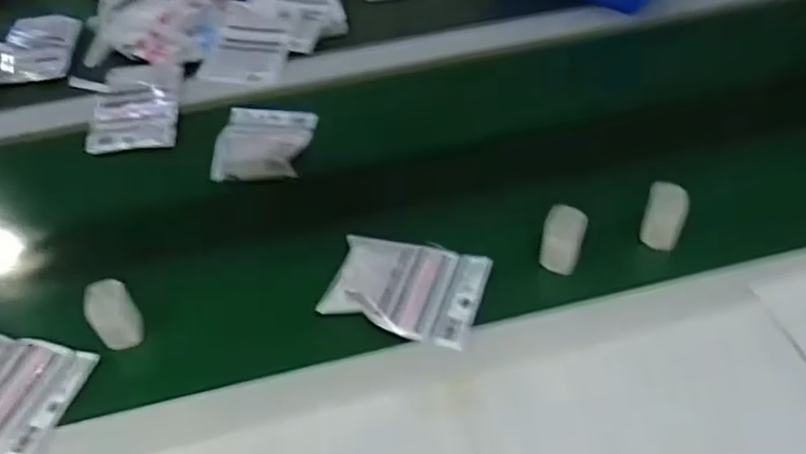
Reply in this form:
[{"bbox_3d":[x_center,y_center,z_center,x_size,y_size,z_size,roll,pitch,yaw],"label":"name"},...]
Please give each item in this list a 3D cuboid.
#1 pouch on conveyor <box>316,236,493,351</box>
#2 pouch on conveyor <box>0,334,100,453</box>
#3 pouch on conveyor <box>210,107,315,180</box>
[{"bbox_3d":[0.004,0.052,0.590,0.131,0.014,0.097,13,50,16],"label":"pouch on conveyor"},{"bbox_3d":[-0.332,0.133,0.540,0.125,0.017,0.096,11,49,13],"label":"pouch on conveyor"},{"bbox_3d":[-0.158,-0.099,0.750,0.099,0.025,0.151,2,34,0],"label":"pouch on conveyor"}]

